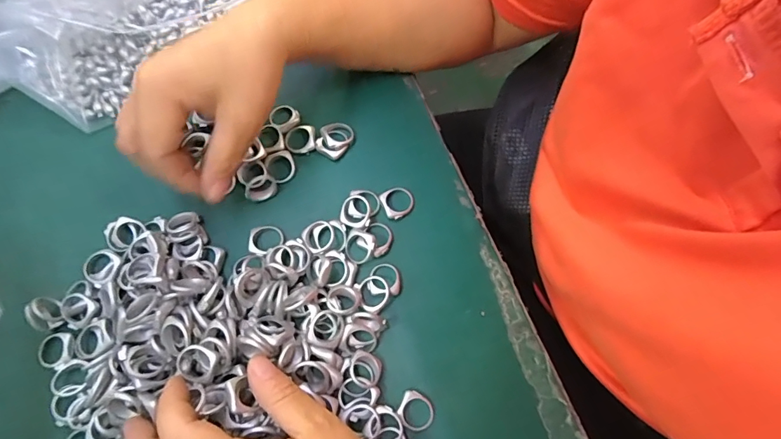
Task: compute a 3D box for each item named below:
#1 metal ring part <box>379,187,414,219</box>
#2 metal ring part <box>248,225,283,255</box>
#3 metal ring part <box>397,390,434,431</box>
[{"bbox_3d":[0.005,-0.013,0.299,0.022,0.004,0.022,-23,73,-6],"label":"metal ring part"},{"bbox_3d":[-0.085,0.013,0.292,0.023,0.004,0.021,0,72,-1],"label":"metal ring part"},{"bbox_3d":[0.015,0.114,0.255,0.021,0.004,0.020,0,72,1],"label":"metal ring part"}]

